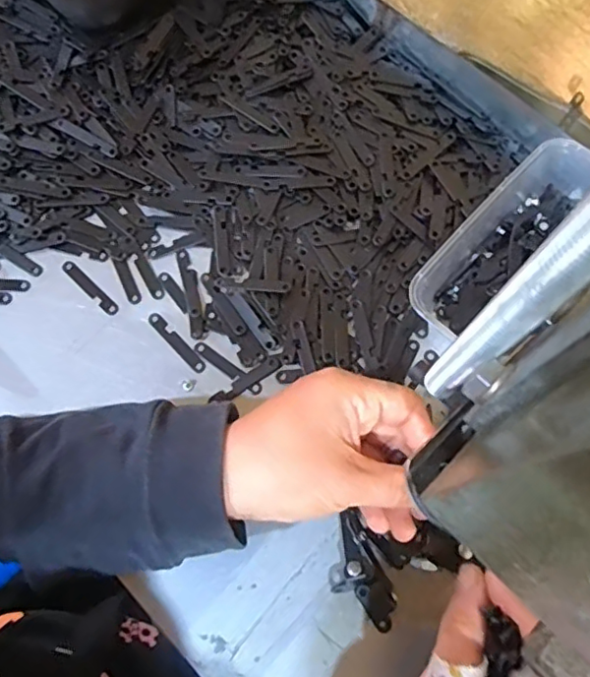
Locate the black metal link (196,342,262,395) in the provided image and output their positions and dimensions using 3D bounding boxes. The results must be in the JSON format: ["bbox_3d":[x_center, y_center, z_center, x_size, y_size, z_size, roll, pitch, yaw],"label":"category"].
[{"bbox_3d":[-0.043,0.019,0.379,0.052,0.004,0.008,35,75,12],"label":"black metal link"}]

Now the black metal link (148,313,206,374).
[{"bbox_3d":[-0.078,0.003,0.386,0.008,0.004,0.052,-42,76,-12],"label":"black metal link"}]

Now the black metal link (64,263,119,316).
[{"bbox_3d":[-0.139,-0.035,0.399,0.052,0.004,0.009,41,76,13],"label":"black metal link"}]

